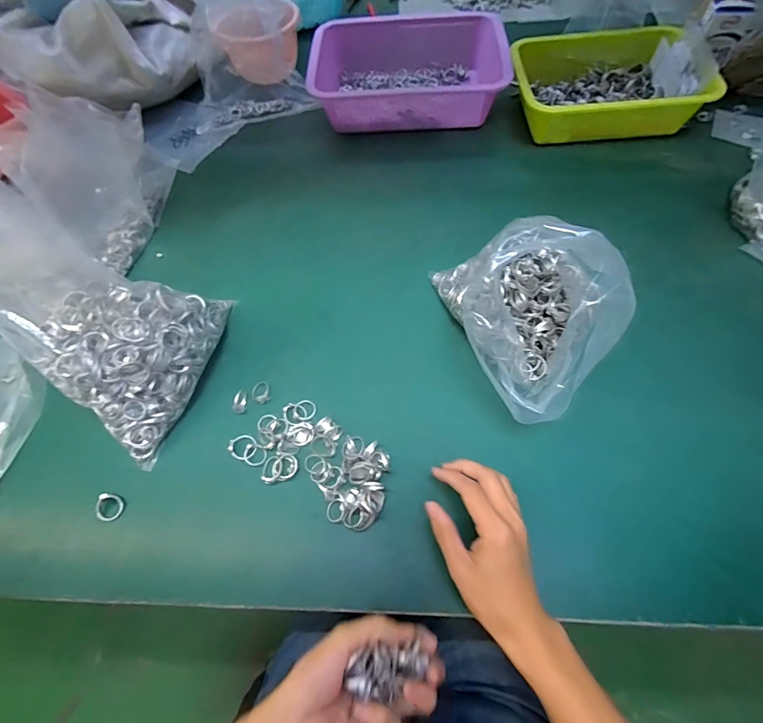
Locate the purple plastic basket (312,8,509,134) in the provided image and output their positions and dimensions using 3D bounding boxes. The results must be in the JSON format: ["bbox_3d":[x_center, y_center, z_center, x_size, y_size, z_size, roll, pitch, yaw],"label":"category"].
[{"bbox_3d":[0.045,-0.475,0.696,0.306,0.086,0.210,0,60,4],"label":"purple plastic basket"}]

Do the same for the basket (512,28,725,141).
[{"bbox_3d":[0.335,-0.424,0.643,0.267,0.074,0.209,-6,60,1],"label":"basket"}]

